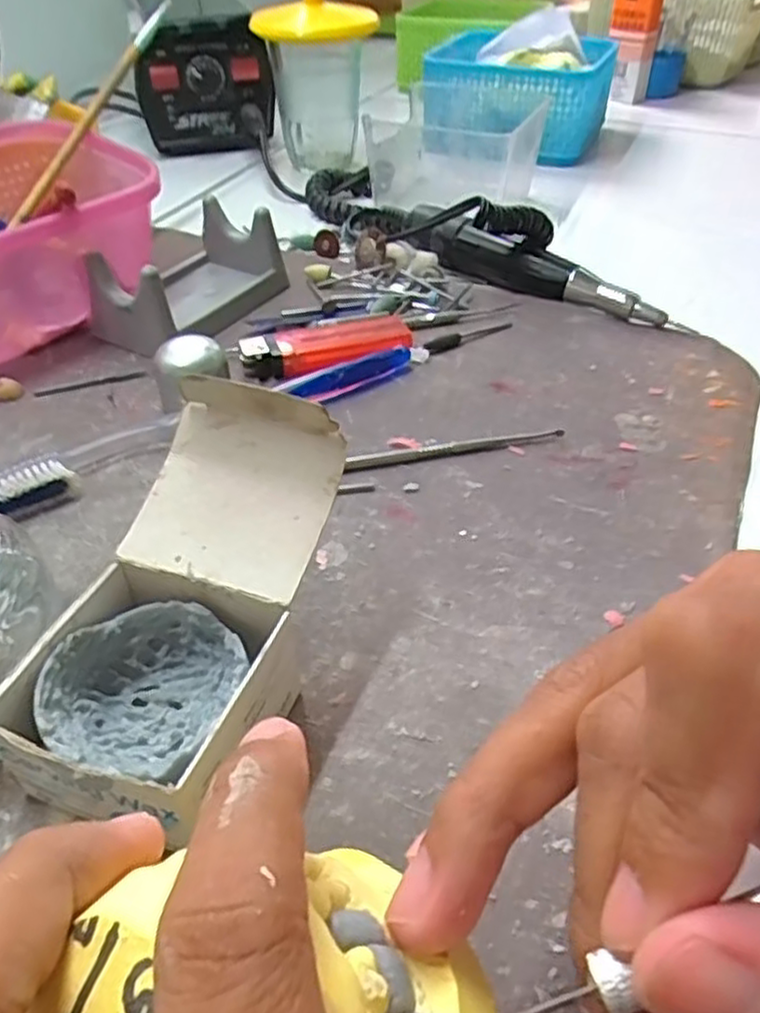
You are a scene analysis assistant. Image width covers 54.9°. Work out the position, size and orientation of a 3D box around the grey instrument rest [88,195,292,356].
[{"bbox_3d":[-0.097,-0.118,0.368,0.058,0.036,0.097,24,48,23],"label":"grey instrument rest"}]

